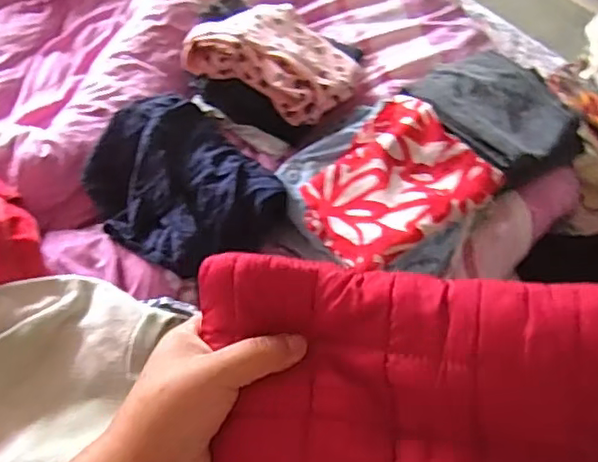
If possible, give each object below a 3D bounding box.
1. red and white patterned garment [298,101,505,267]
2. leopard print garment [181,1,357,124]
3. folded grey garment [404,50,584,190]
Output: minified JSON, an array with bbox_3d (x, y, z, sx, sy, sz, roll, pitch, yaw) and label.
[{"bbox_3d":[0.114,-0.068,0.774,0.230,0.049,0.189,-31,63,-22],"label":"red and white patterned garment"},{"bbox_3d":[-0.028,-0.270,0.892,0.223,0.090,0.201,23,57,12],"label":"leopard print garment"},{"bbox_3d":[0.285,-0.179,0.889,0.245,0.050,0.190,40,62,22],"label":"folded grey garment"}]

